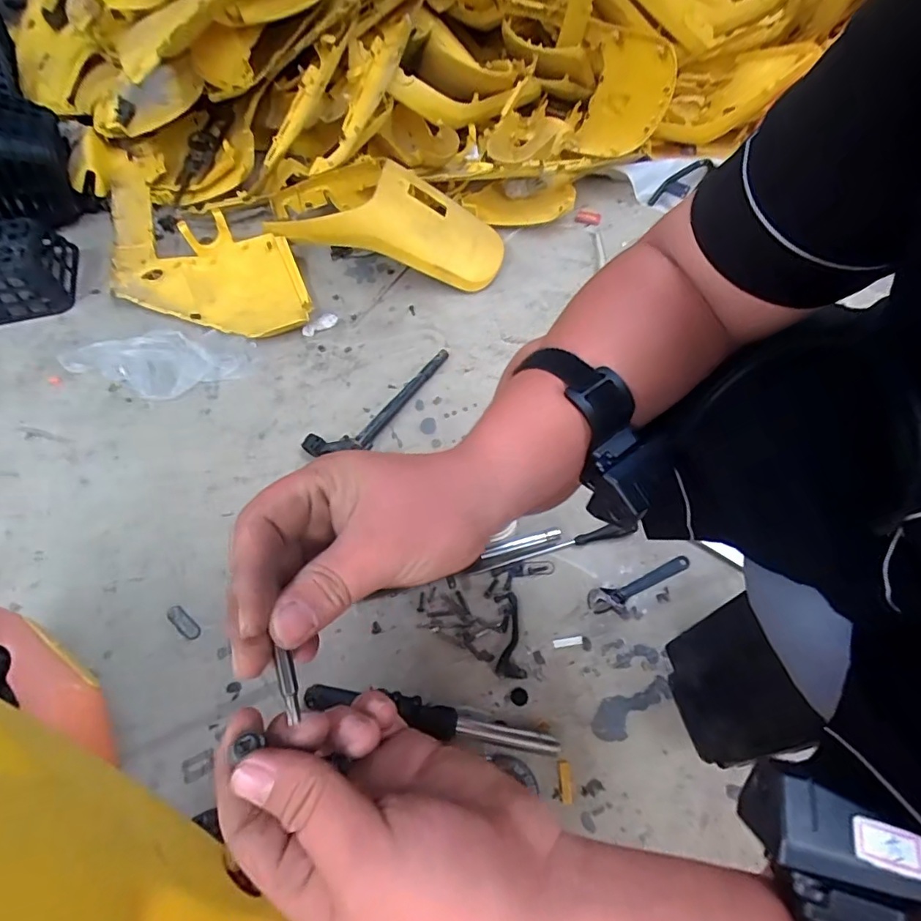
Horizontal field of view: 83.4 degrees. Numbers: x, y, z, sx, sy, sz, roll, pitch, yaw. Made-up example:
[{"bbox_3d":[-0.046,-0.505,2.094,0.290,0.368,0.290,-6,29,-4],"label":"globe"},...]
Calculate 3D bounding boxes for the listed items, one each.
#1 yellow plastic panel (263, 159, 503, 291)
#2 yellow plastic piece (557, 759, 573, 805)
[{"bbox_3d":[-0.174,-0.601,1.268,0.561,0.170,0.288,5,57,2],"label":"yellow plastic panel"},{"bbox_3d":[0.144,0.439,0.706,0.017,0.007,0.050,-4,57,-3],"label":"yellow plastic piece"}]

